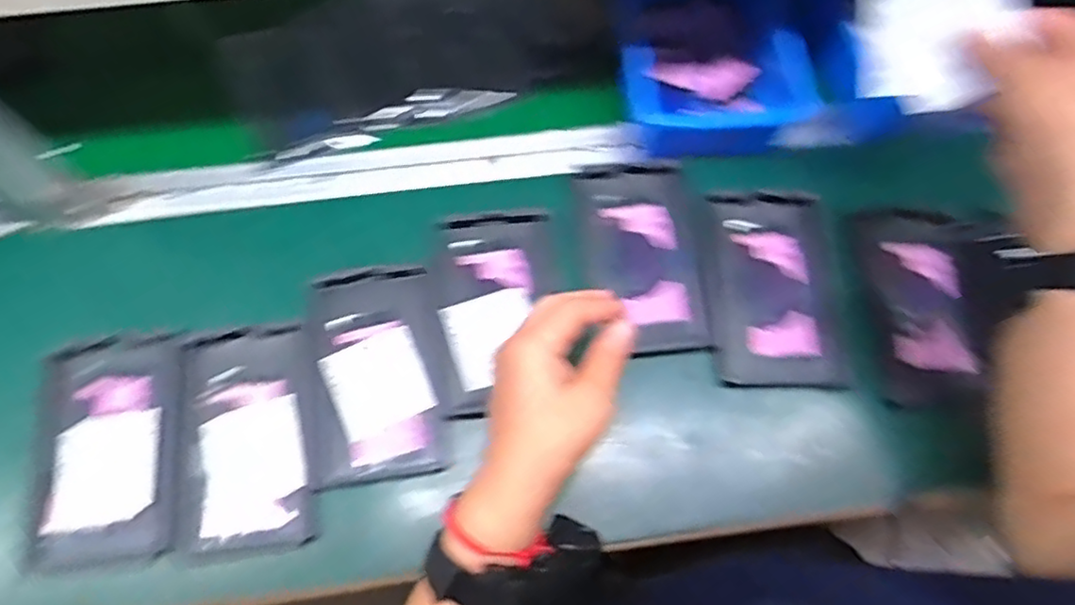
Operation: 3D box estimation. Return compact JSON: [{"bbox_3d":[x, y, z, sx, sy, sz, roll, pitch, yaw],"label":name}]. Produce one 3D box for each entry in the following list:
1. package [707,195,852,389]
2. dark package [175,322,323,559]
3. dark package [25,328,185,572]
[{"bbox_3d":[0.188,-0.011,0.511,0.099,0.011,0.155,1,69,-1],"label":"package"},{"bbox_3d":[-0.206,0.095,0.472,0.096,0.007,0.157,-8,69,-4],"label":"dark package"},{"bbox_3d":[-0.306,0.100,0.465,0.102,0.013,0.162,-10,69,-5],"label":"dark package"}]

